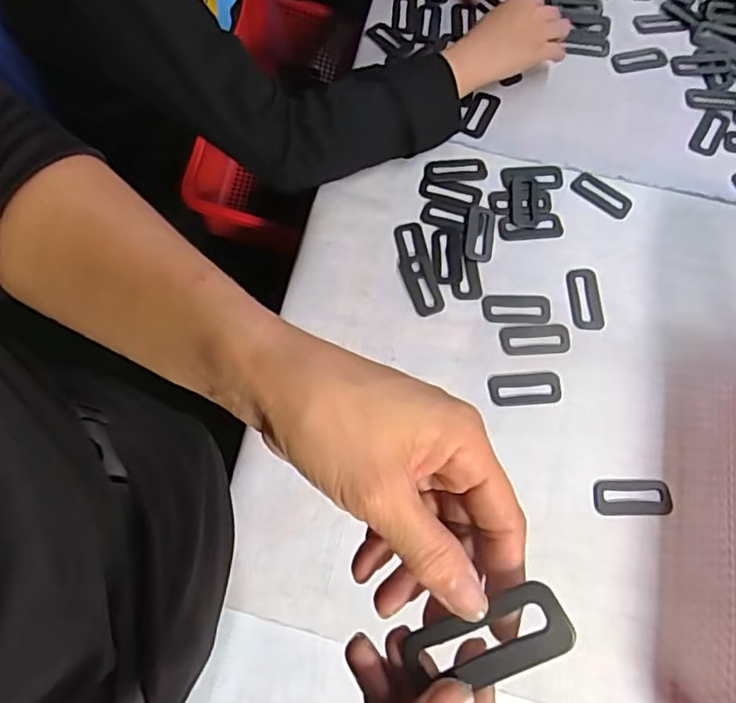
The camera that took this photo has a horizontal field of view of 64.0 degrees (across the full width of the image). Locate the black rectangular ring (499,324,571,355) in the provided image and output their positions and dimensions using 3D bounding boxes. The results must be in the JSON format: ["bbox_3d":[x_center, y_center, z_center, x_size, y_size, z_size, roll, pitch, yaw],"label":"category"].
[{"bbox_3d":[0.145,-0.010,0.510,0.061,0.004,0.026,-3,67,0],"label":"black rectangular ring"}]

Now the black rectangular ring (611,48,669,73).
[{"bbox_3d":[0.295,-0.317,0.639,0.062,0.006,0.026,-6,67,-2],"label":"black rectangular ring"}]

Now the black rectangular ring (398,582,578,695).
[{"bbox_3d":[0.042,0.103,0.206,0.058,0.004,0.025,-27,80,7],"label":"black rectangular ring"}]

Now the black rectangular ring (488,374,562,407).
[{"bbox_3d":[0.133,0.032,0.495,0.060,0.004,0.029,-2,67,0],"label":"black rectangular ring"}]

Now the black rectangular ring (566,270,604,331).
[{"bbox_3d":[0.195,-0.047,0.528,0.028,0.004,0.060,-1,67,1],"label":"black rectangular ring"}]

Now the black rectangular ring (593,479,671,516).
[{"bbox_3d":[0.207,0.114,0.460,0.059,0.004,0.027,-1,67,1],"label":"black rectangular ring"}]

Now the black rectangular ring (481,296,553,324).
[{"bbox_3d":[0.131,-0.037,0.520,0.062,0.004,0.026,0,67,1],"label":"black rectangular ring"}]

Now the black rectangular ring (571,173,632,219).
[{"bbox_3d":[0.227,-0.152,0.570,0.059,0.004,0.024,39,73,15],"label":"black rectangular ring"}]

